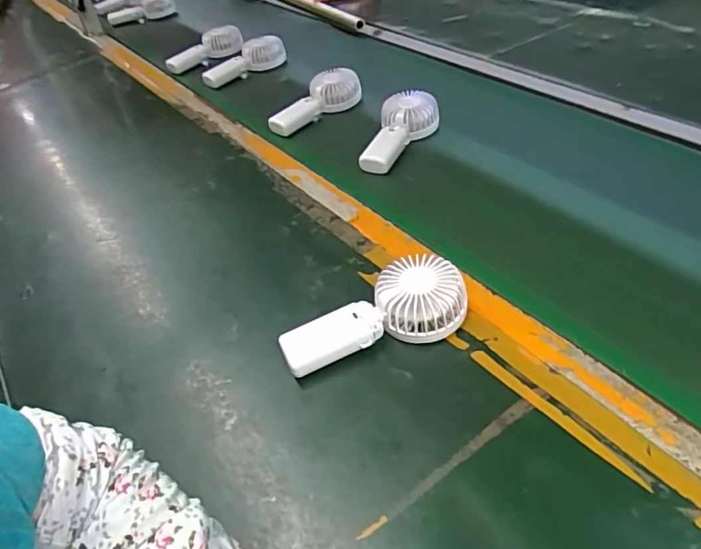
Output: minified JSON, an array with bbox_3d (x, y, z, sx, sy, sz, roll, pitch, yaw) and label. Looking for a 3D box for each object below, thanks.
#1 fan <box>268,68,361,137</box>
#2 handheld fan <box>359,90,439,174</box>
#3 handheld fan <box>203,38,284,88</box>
[{"bbox_3d":[-0.051,-0.295,0.892,0.072,0.047,0.195,29,54,33],"label":"fan"},{"bbox_3d":[0.077,-0.211,0.786,0.086,0.064,0.174,11,46,19],"label":"handheld fan"},{"bbox_3d":[-0.221,-0.437,1.067,0.184,0.055,0.065,-24,45,-17],"label":"handheld fan"}]

